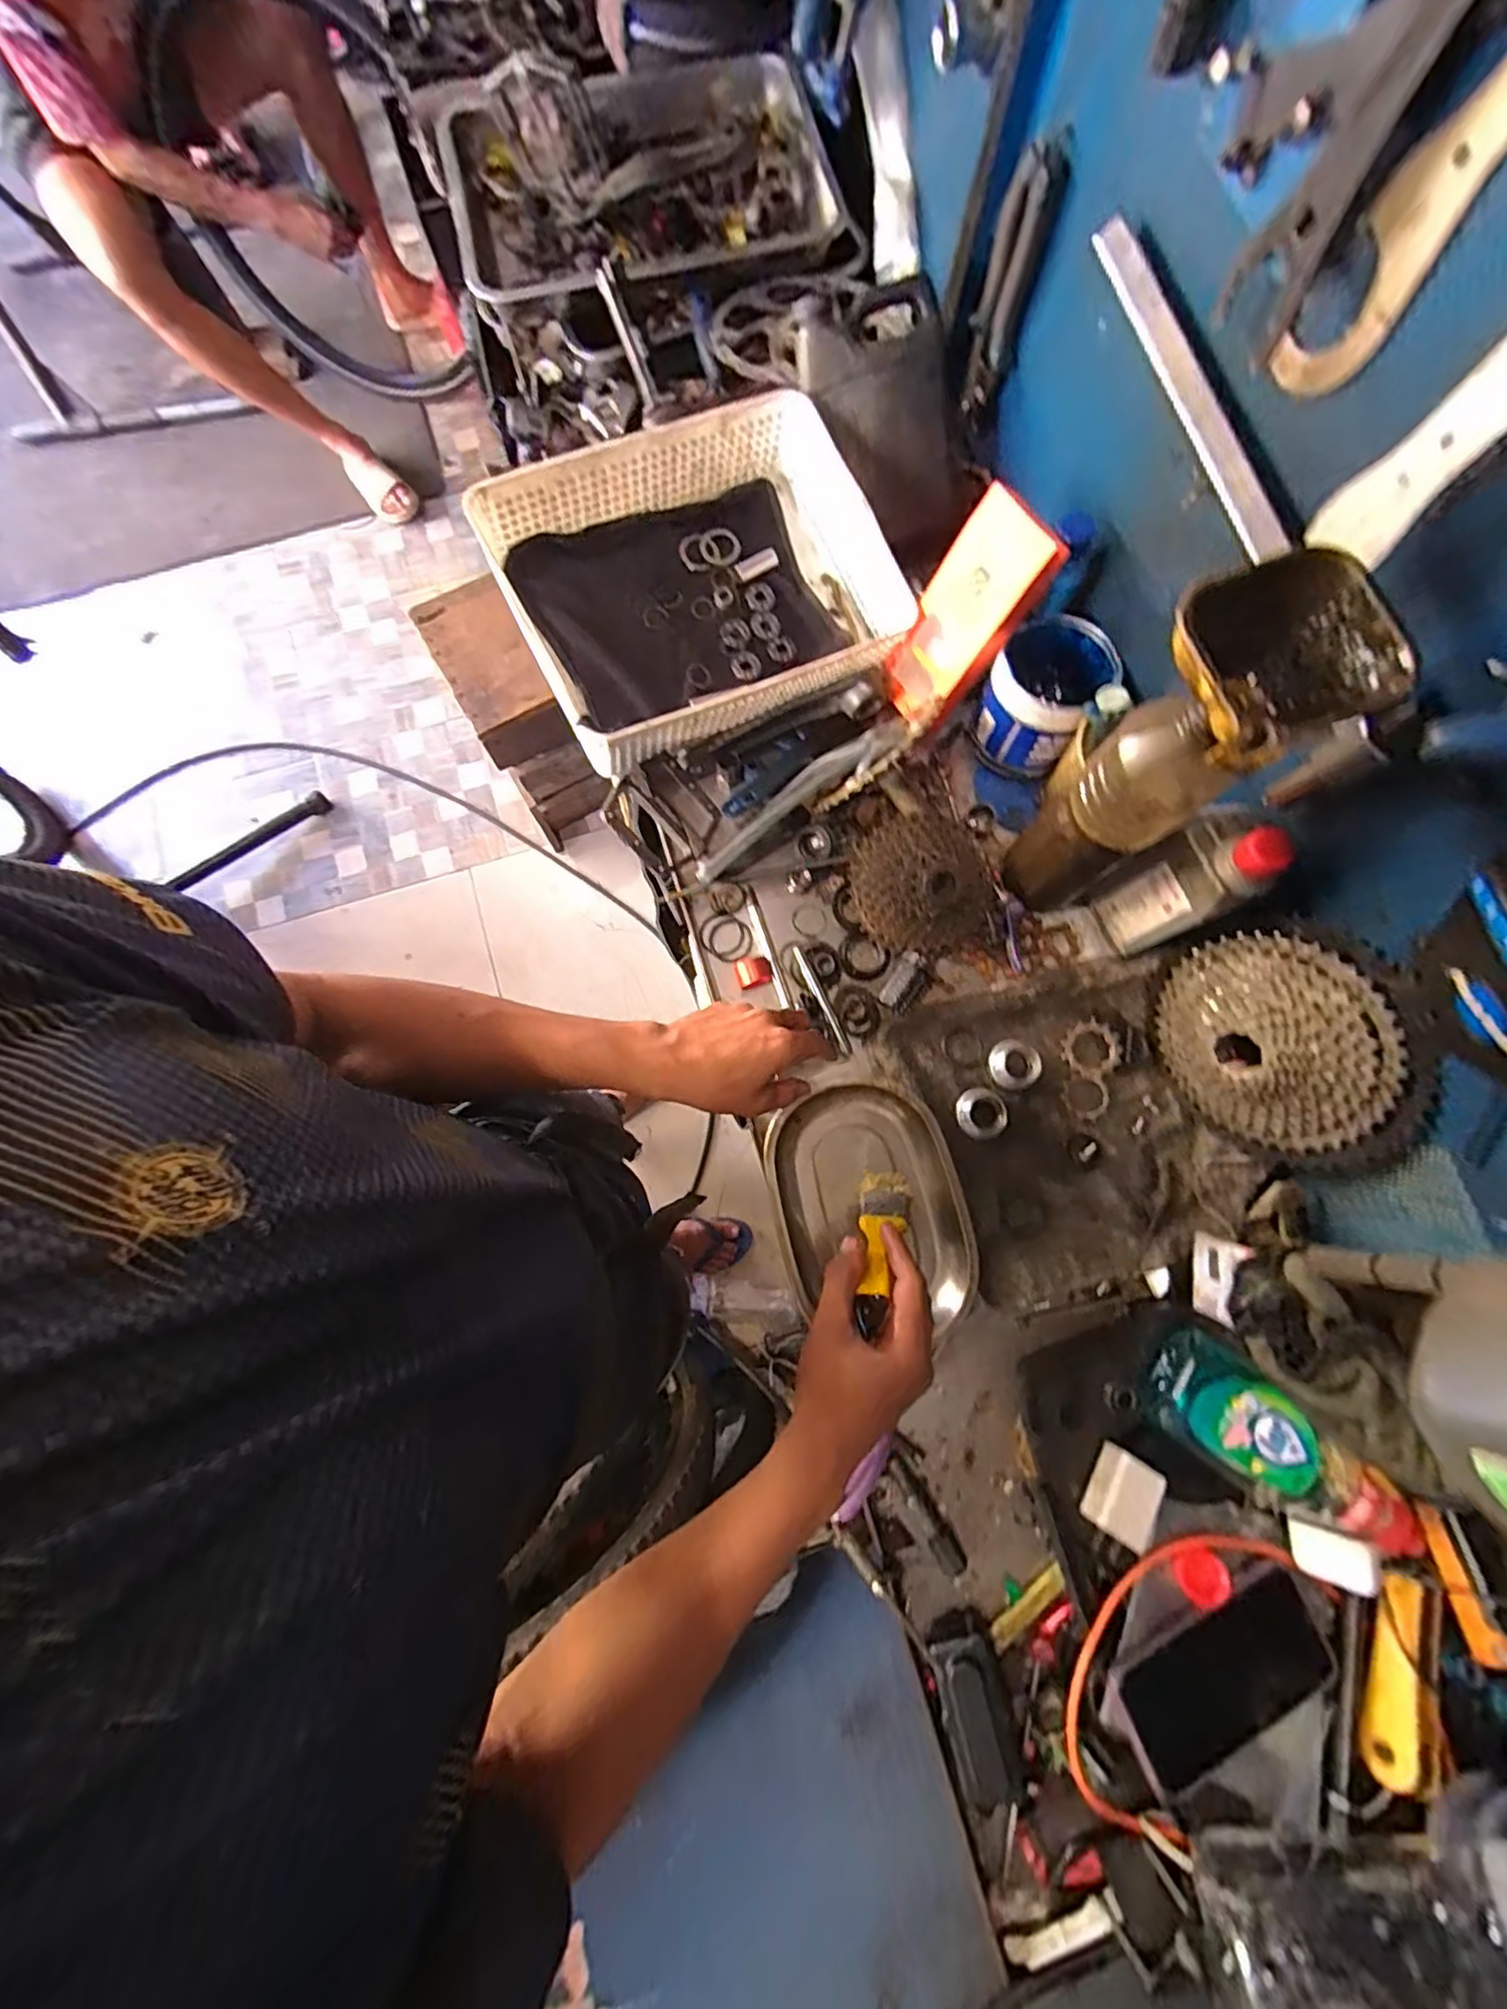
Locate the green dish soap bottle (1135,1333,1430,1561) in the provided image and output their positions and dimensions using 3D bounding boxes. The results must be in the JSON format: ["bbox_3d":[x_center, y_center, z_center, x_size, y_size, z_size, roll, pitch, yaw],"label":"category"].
[{"bbox_3d":[0.363,0.306,0.447,0.161,0.050,0.078,36,81,7],"label":"green dish soap bottle"}]

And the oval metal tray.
[{"bbox_3d":[0.098,0.173,0.551,0.155,0.033,0.205,-14,79,-2],"label":"oval metal tray"}]

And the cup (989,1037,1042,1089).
[{"bbox_3d":[0.236,0.053,0.581,0.036,0.023,0.044,-15,79,-3],"label":"cup"}]

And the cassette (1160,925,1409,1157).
[{"bbox_3d":[0.385,0.032,0.494,0.042,0.163,0.164,-14,80,-21],"label":"cassette"}]

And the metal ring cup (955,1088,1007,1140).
[{"bbox_3d":[0.202,0.097,0.572,0.037,0.021,0.045,-16,79,-3],"label":"metal ring cup"}]

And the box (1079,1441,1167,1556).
[{"bbox_3d":[0.257,0.342,0.447,0.036,0.027,0.053,37,81,7],"label":"box"}]

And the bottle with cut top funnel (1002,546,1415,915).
[{"bbox_3d":[0.258,-0.146,0.451,0.096,0.294,0.088,-27,80,-5],"label":"bottle with cut top funnel"}]

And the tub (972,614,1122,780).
[{"bbox_3d":[0.262,-0.284,0.594,0.096,0.084,0.112,36,81,7],"label":"tub"}]

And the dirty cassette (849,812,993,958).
[{"bbox_3d":[0.153,-0.112,0.585,0.123,0.049,0.124,0,79,0],"label":"dirty cassette"}]

